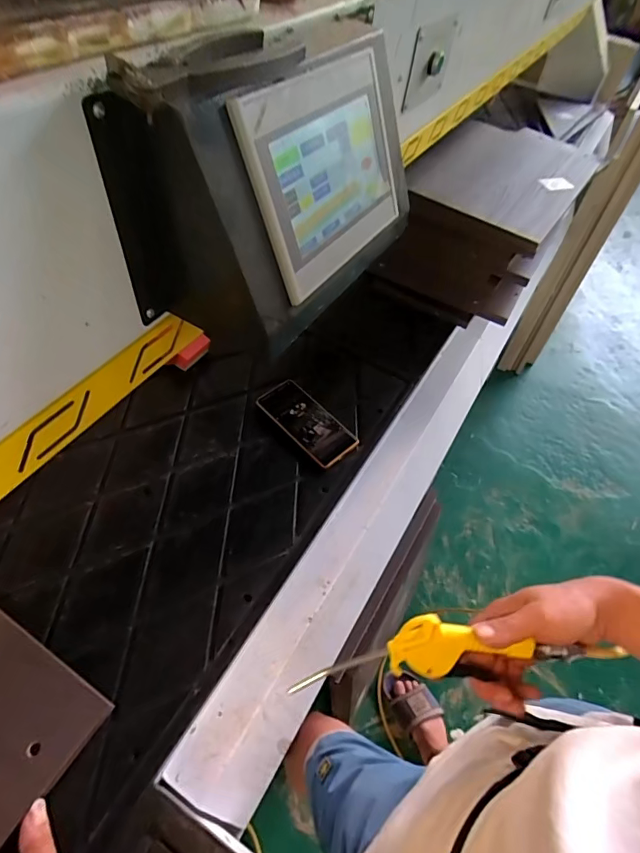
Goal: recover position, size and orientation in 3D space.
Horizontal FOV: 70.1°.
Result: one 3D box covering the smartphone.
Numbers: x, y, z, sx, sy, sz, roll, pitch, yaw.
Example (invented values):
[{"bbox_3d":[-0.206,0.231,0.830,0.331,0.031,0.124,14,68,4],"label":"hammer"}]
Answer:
[{"bbox_3d":[-0.021,-0.007,0.711,0.162,0.015,0.078,40,59,22],"label":"smartphone"}]

